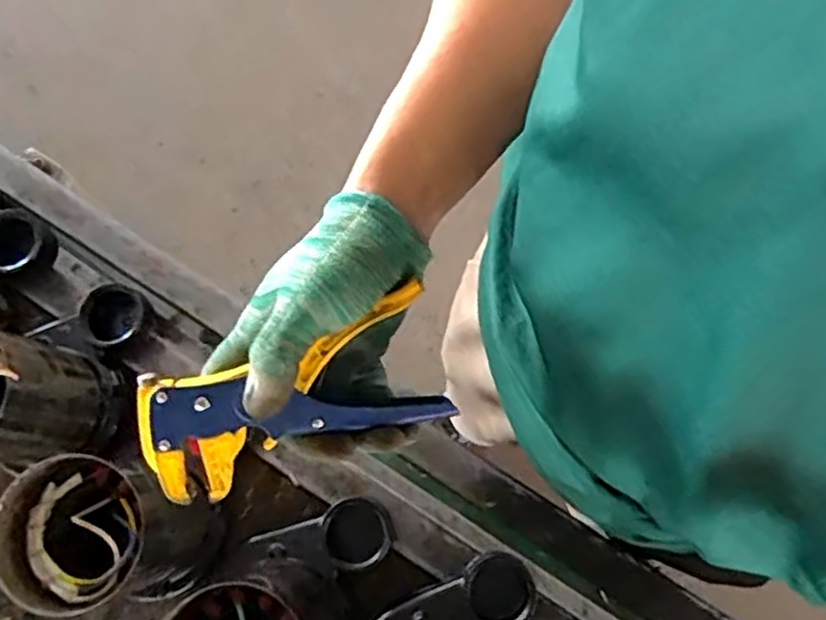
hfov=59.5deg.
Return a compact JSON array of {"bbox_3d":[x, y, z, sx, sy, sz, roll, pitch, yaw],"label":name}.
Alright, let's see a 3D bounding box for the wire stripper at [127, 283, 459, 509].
[{"bbox_3d":[-0.064,0.048,0.393,0.162,0.027,0.067,-19,77,-8],"label":"wire stripper"}]

